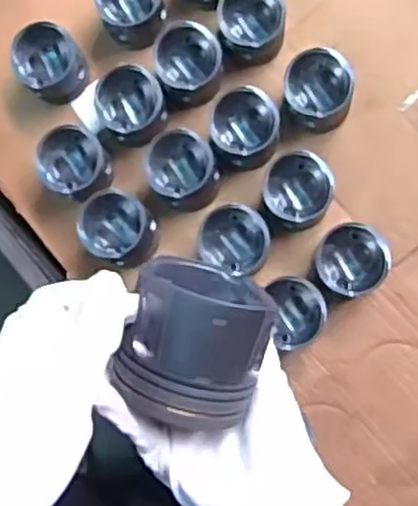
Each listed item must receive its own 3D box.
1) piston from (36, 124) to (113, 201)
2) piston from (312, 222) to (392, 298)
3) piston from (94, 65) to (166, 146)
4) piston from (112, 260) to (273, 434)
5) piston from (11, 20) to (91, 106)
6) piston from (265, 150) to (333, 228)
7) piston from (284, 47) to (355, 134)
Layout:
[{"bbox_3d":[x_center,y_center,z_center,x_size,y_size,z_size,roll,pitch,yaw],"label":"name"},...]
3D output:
[{"bbox_3d":[-0.175,-0.114,0.944,0.088,0.066,0.095,-40,82,-2],"label":"piston"},{"bbox_3d":[0.172,0.011,0.883,0.084,0.080,0.088,0,83,4],"label":"piston"},{"bbox_3d":[-0.101,-0.190,0.943,0.086,0.081,0.081,0,83,4],"label":"piston"},{"bbox_3d":[-0.011,0.050,0.432,0.086,0.089,0.078,13,107,-3],"label":"piston"},{"bbox_3d":[-0.211,-0.249,0.964,0.088,0.073,0.089,-42,82,-2],"label":"piston"},{"bbox_3d":[0.109,-0.075,0.904,0.087,0.064,0.094,5,84,4],"label":"piston"},{"bbox_3d":[0.139,-0.204,0.922,0.082,0.075,0.090,0,83,4],"label":"piston"}]

